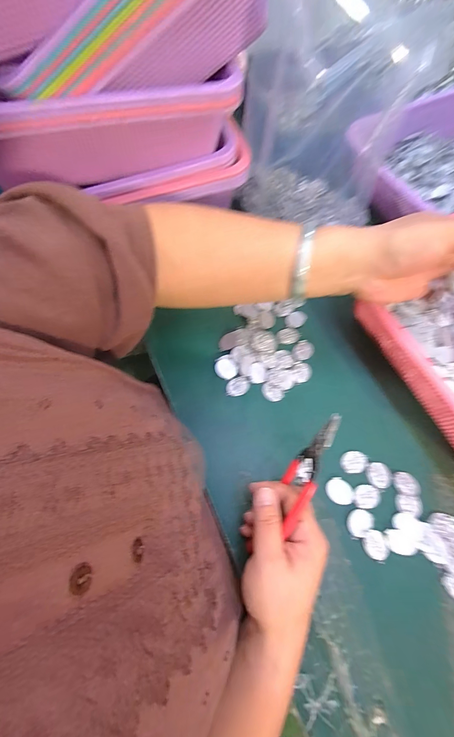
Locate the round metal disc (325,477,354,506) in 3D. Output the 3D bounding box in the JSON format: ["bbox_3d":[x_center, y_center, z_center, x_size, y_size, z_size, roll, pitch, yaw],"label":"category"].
[{"bbox_3d":[0.118,0.127,0.306,0.028,0.004,0.024,36,73,14],"label":"round metal disc"}]

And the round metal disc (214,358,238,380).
[{"bbox_3d":[-0.001,0.000,0.360,0.027,0.006,0.025,0,68,1],"label":"round metal disc"}]

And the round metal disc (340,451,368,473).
[{"bbox_3d":[0.137,0.101,0.318,0.029,0.004,0.022,1,68,1],"label":"round metal disc"}]

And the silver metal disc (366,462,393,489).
[{"bbox_3d":[0.161,0.112,0.310,0.025,0.004,0.026,0,68,1],"label":"silver metal disc"}]

